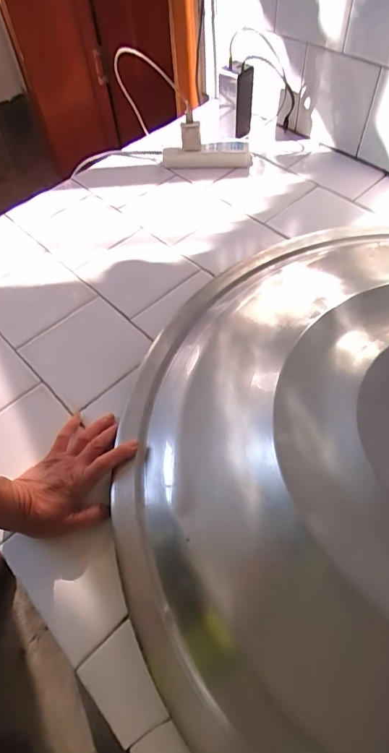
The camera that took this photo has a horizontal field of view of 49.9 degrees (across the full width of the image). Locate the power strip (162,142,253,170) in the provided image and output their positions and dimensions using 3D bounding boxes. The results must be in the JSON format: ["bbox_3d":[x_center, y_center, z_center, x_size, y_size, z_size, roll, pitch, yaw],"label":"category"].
[{"bbox_3d":[0.024,-0.452,0.859,0.181,0.035,0.046,3,57,5],"label":"power strip"}]

